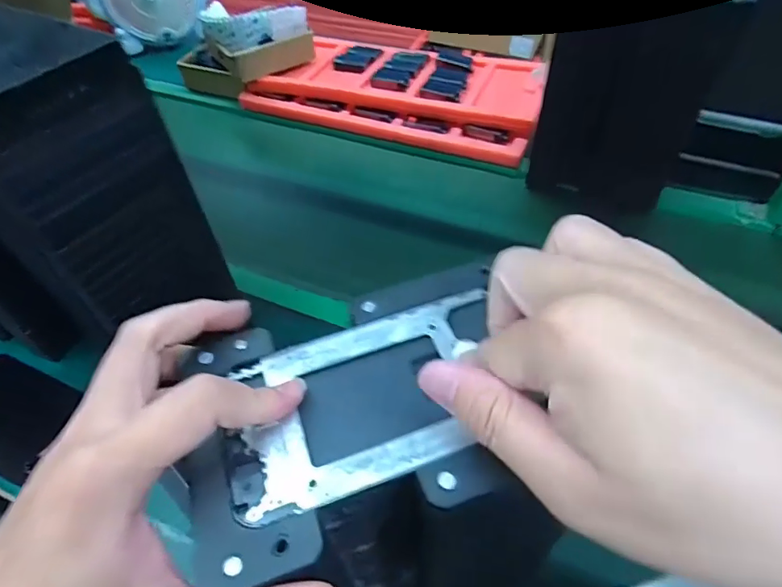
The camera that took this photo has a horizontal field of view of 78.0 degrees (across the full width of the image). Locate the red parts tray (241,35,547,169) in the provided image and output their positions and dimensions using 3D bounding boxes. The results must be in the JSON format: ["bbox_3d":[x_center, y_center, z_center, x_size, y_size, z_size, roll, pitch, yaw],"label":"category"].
[{"bbox_3d":[0.013,-0.392,0.914,0.539,0.067,0.270,18,53,18],"label":"red parts tray"}]

